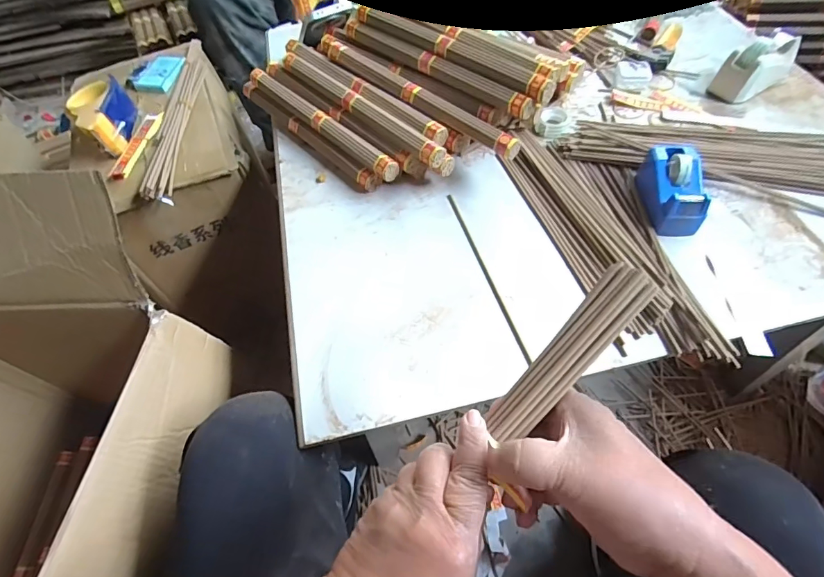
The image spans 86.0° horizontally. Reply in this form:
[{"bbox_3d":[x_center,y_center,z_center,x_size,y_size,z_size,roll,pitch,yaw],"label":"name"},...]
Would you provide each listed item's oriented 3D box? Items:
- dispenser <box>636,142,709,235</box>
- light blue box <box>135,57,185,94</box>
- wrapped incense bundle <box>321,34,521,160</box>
[{"bbox_3d":[0.302,-0.114,0.512,0.053,0.053,0.102,4,57,8],"label":"dispenser"},{"bbox_3d":[-0.467,-0.406,0.831,0.065,0.017,0.106,4,57,8],"label":"light blue box"},{"bbox_3d":[-0.004,-0.260,0.589,0.349,0.026,0.031,37,67,25],"label":"wrapped incense bundle"}]

